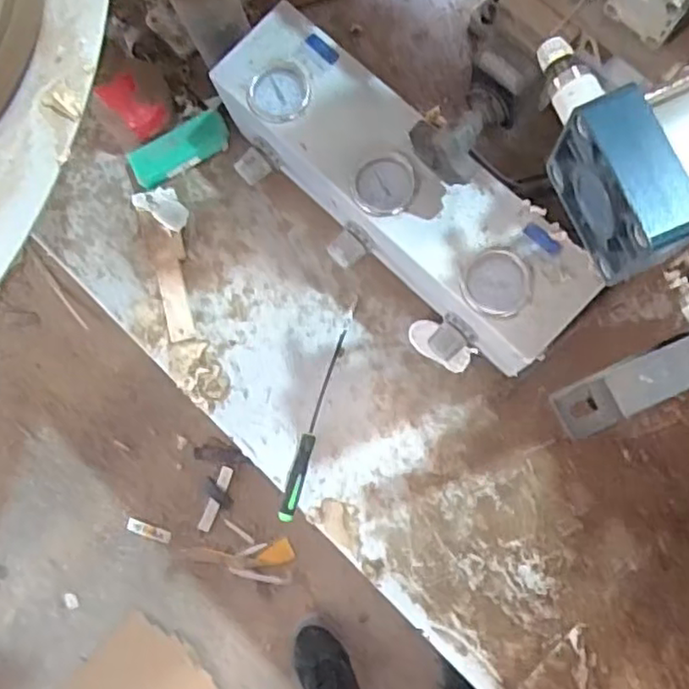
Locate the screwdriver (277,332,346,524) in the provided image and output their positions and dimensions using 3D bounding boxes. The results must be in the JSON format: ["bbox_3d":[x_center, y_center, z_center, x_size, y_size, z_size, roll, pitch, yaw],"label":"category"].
[{"bbox_3d":[-0.034,0.080,0.684,0.017,0.018,0.196,14,84,8],"label":"screwdriver"}]

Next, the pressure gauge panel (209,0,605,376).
[{"bbox_3d":[0.048,-0.143,0.617,0.385,0.060,0.110,44,89,10],"label":"pressure gauge panel"}]

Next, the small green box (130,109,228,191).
[{"bbox_3d":[-0.179,-0.211,0.736,0.110,0.016,0.044,-33,110,-3],"label":"small green box"}]

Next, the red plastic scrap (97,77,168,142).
[{"bbox_3d":[-0.219,-0.250,0.701,0.040,0.077,0.039,-41,80,-1],"label":"red plastic scrap"}]

